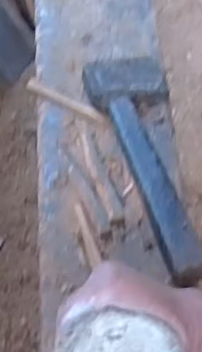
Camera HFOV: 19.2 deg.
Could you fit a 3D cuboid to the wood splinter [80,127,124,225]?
[{"bbox_3d":[-0.001,-0.005,0.751,0.021,0.011,0.144,-15,60,-12],"label":"wood splinter"}]

